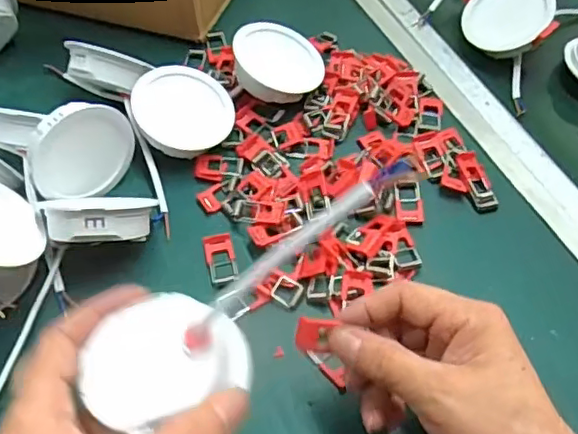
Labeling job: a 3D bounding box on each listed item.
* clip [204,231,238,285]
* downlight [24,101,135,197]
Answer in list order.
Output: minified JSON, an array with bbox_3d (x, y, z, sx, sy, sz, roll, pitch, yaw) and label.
[{"bbox_3d":[-0.044,0.026,0.382,0.019,0.004,0.037,-13,58,-9],"label":"clip"},{"bbox_3d":[-0.141,-0.045,0.392,0.028,0.063,0.071,27,62,34],"label":"downlight"}]

